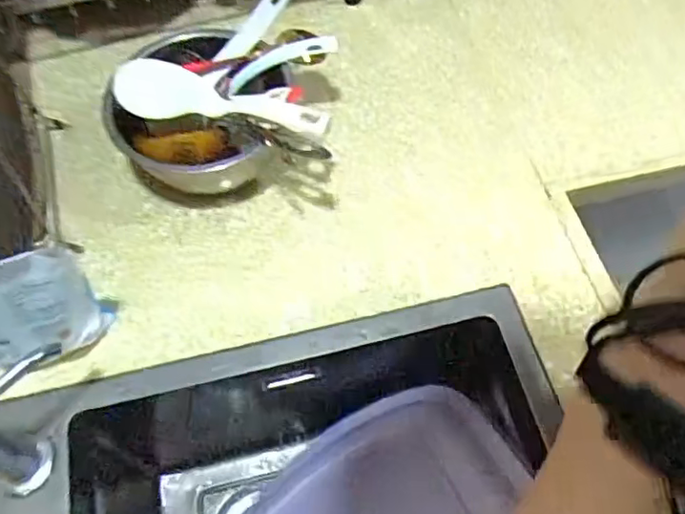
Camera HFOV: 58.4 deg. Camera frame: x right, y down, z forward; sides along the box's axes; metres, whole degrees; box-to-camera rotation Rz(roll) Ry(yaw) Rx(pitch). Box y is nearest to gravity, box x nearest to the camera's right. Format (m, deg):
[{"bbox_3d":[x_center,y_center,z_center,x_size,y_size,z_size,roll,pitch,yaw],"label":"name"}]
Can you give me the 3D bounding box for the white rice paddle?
[{"bbox_3d":[-0.101,-0.140,0.531,0.181,0.024,0.061,8,60,4],"label":"white rice paddle"}]

